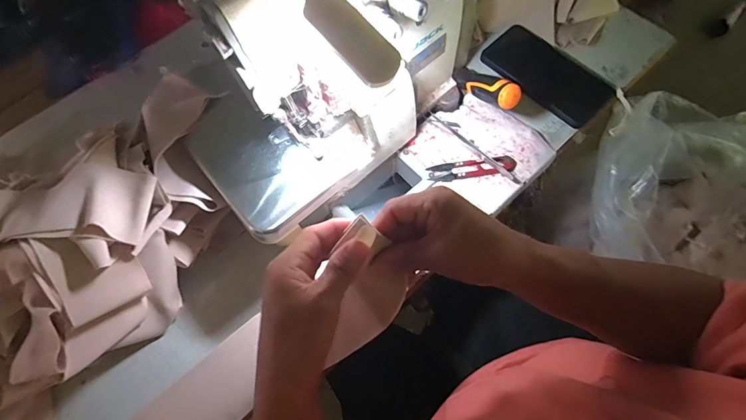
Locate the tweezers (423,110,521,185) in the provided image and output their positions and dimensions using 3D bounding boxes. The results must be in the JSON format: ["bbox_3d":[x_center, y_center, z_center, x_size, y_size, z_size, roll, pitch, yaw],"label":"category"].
[{"bbox_3d":[0.125,-0.082,0.474,0.145,0.007,0.017,41,75,15],"label":"tweezers"}]

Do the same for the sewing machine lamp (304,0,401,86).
[{"bbox_3d":[-0.052,-0.145,0.270,0.167,0.026,0.034,35,74,13],"label":"sewing machine lamp"}]

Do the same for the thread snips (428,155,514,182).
[{"bbox_3d":[0.122,-0.051,0.466,0.105,0.008,0.022,-7,69,-1],"label":"thread snips"}]

